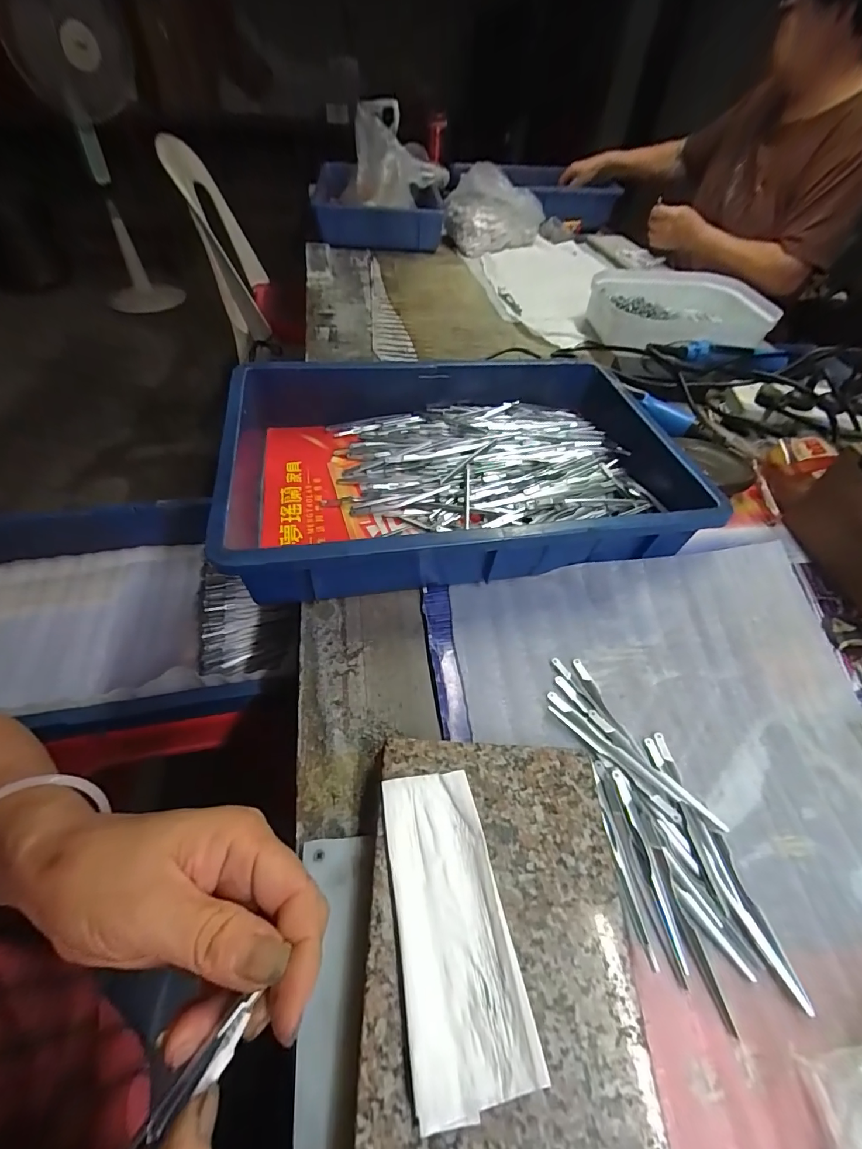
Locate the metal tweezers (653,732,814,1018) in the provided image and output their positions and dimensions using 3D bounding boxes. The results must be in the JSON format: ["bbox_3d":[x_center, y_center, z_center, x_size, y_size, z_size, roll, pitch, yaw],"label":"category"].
[{"bbox_3d":[0.180,0.175,0.277,0.018,0.006,0.147,-8,52,-10],"label":"metal tweezers"}]

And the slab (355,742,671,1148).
[{"bbox_3d":[0.035,0.210,0.214,0.130,0.033,0.237,3,51,-2],"label":"slab"}]

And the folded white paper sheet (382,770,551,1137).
[{"bbox_3d":[0.010,0.172,0.223,0.054,0.008,0.131,-8,50,-7],"label":"folded white paper sheet"}]

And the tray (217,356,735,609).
[{"bbox_3d":[0.033,-0.120,0.443,0.436,0.078,0.281,-7,52,-9],"label":"tray"}]

